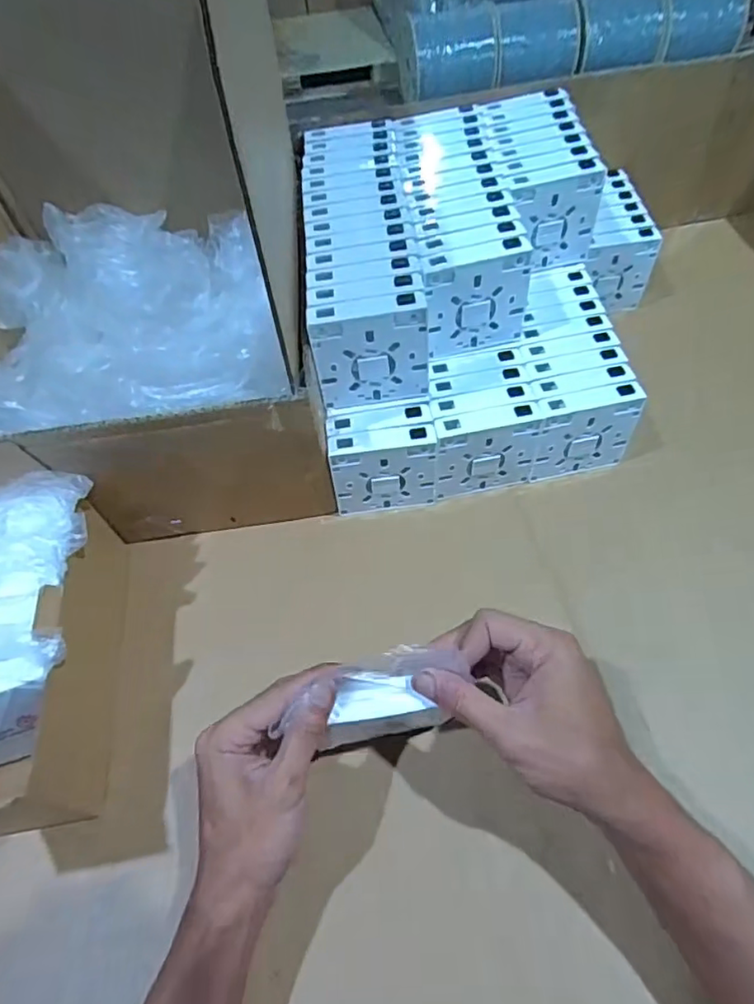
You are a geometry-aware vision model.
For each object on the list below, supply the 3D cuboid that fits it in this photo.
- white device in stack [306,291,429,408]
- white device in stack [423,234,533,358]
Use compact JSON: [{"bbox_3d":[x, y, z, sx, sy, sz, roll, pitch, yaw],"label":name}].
[{"bbox_3d":[-0.005,-0.113,0.438,0.085,0.085,0.019,-10,54,0],"label":"white device in stack"},{"bbox_3d":[0.078,-0.164,0.467,0.085,0.086,0.020,-14,54,-3],"label":"white device in stack"}]

